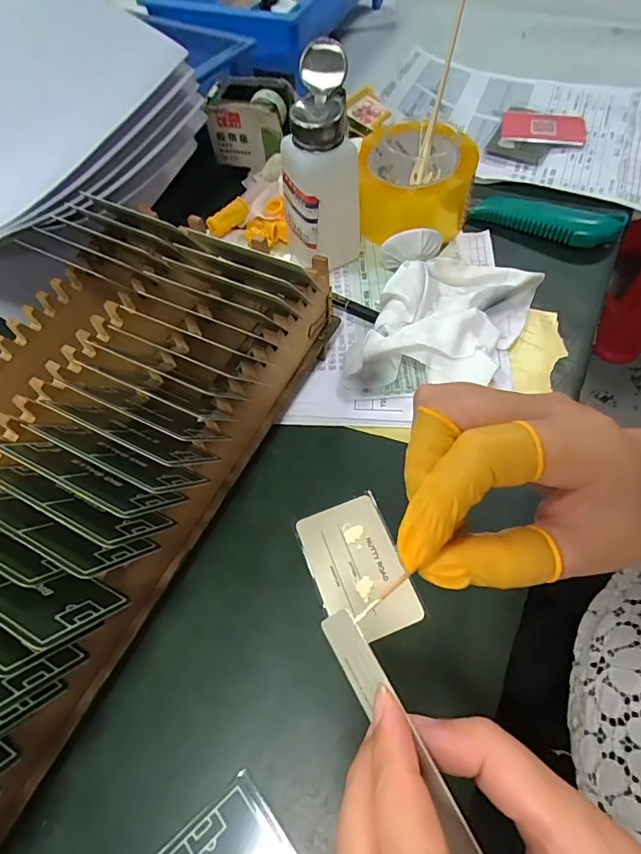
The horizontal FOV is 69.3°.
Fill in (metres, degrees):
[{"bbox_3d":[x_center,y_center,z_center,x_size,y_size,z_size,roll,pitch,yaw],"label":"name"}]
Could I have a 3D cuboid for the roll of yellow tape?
[{"bbox_3d":[0.089,-0.224,0.427,0.094,0.085,0.094,12,61,10],"label":"roll of yellow tape"}]

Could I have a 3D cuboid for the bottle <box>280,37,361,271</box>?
[{"bbox_3d":[0.000,-0.200,0.369,0.060,0.149,0.059,-7,60,-1],"label":"bottle"}]

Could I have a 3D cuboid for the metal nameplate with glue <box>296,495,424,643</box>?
[{"bbox_3d":[0.023,0.088,0.292,0.054,0.004,0.083,-20,61,-8],"label":"metal nameplate with glue"}]

